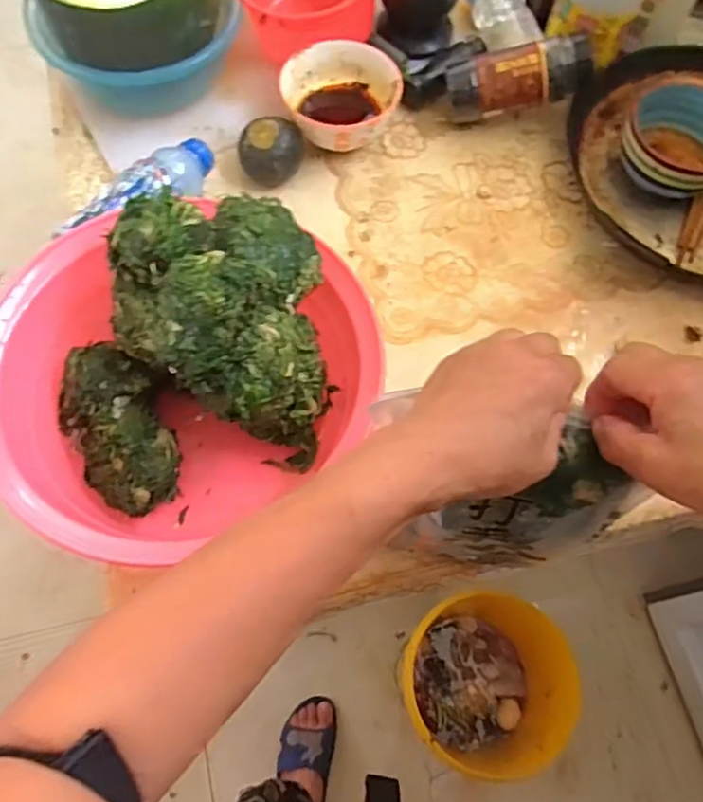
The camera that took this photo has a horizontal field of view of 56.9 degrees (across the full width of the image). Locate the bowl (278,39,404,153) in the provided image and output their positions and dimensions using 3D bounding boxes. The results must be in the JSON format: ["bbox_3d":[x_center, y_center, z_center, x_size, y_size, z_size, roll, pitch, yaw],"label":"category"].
[{"bbox_3d":[-0.012,-0.330,0.729,0.122,0.063,0.122,1,67,-1],"label":"bowl"}]

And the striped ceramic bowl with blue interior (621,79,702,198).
[{"bbox_3d":[0.353,-0.268,0.712,0.115,0.065,0.136,29,69,10],"label":"striped ceramic bowl with blue interior"}]

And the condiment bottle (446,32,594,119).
[{"bbox_3d":[0.189,-0.359,0.737,0.156,0.072,0.056,-9,66,12],"label":"condiment bottle"}]

